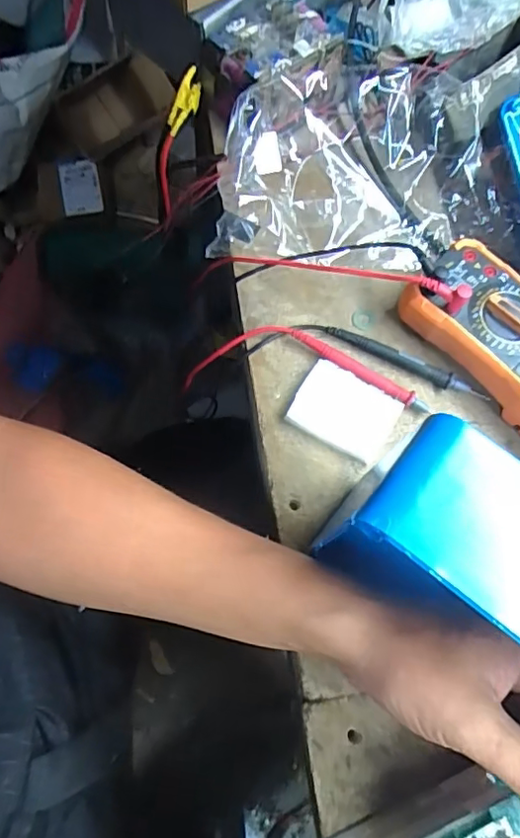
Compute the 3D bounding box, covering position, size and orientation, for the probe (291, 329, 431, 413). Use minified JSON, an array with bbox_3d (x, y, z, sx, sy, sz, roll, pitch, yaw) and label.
[{"bbox_3d":[0.073,-0.036,0.421,0.113,0.011,0.015,30,72,8],"label":"probe"}]

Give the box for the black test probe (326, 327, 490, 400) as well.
[{"bbox_3d":[0.109,-0.044,0.426,0.123,0.007,0.013,26,71,6],"label":"black test probe"}]

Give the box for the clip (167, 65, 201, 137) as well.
[{"bbox_3d":[-0.063,-0.267,0.484,0.013,0.056,0.024,44,41,12],"label":"clip"}]

